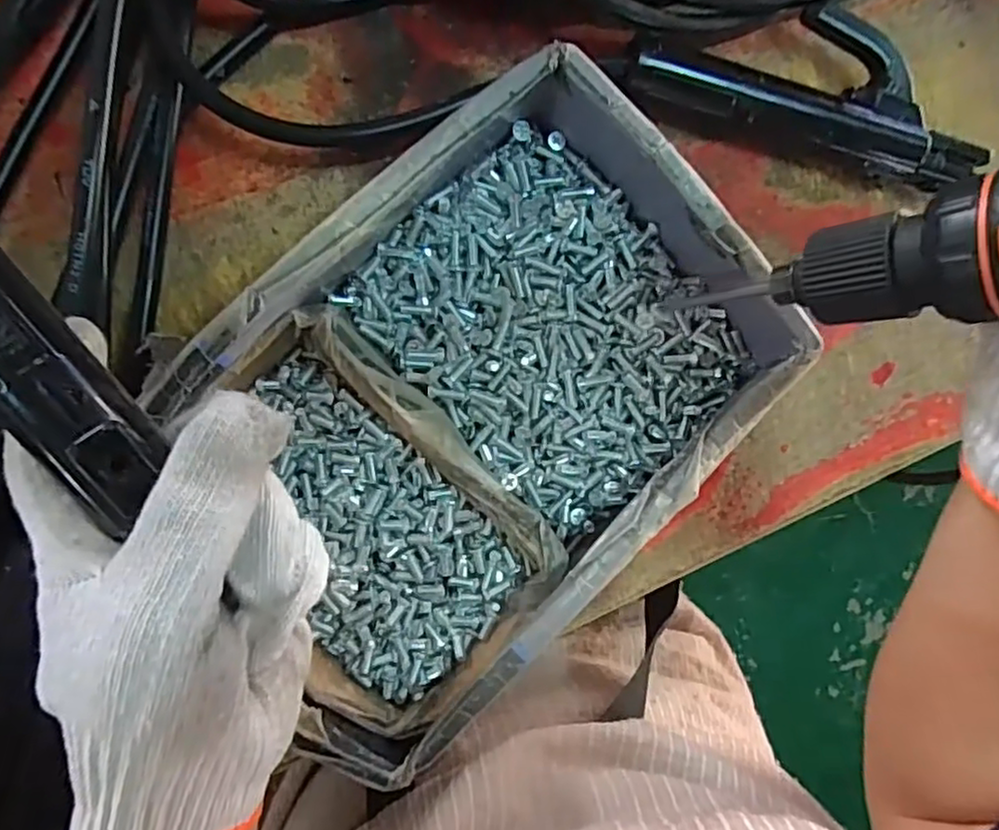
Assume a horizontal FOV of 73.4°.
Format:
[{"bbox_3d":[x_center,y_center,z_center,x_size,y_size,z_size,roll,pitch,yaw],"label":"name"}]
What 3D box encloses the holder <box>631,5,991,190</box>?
[{"bbox_3d":[0.152,-0.160,0.332,0.174,0.032,0.067,14,88,-9],"label":"holder"}]

